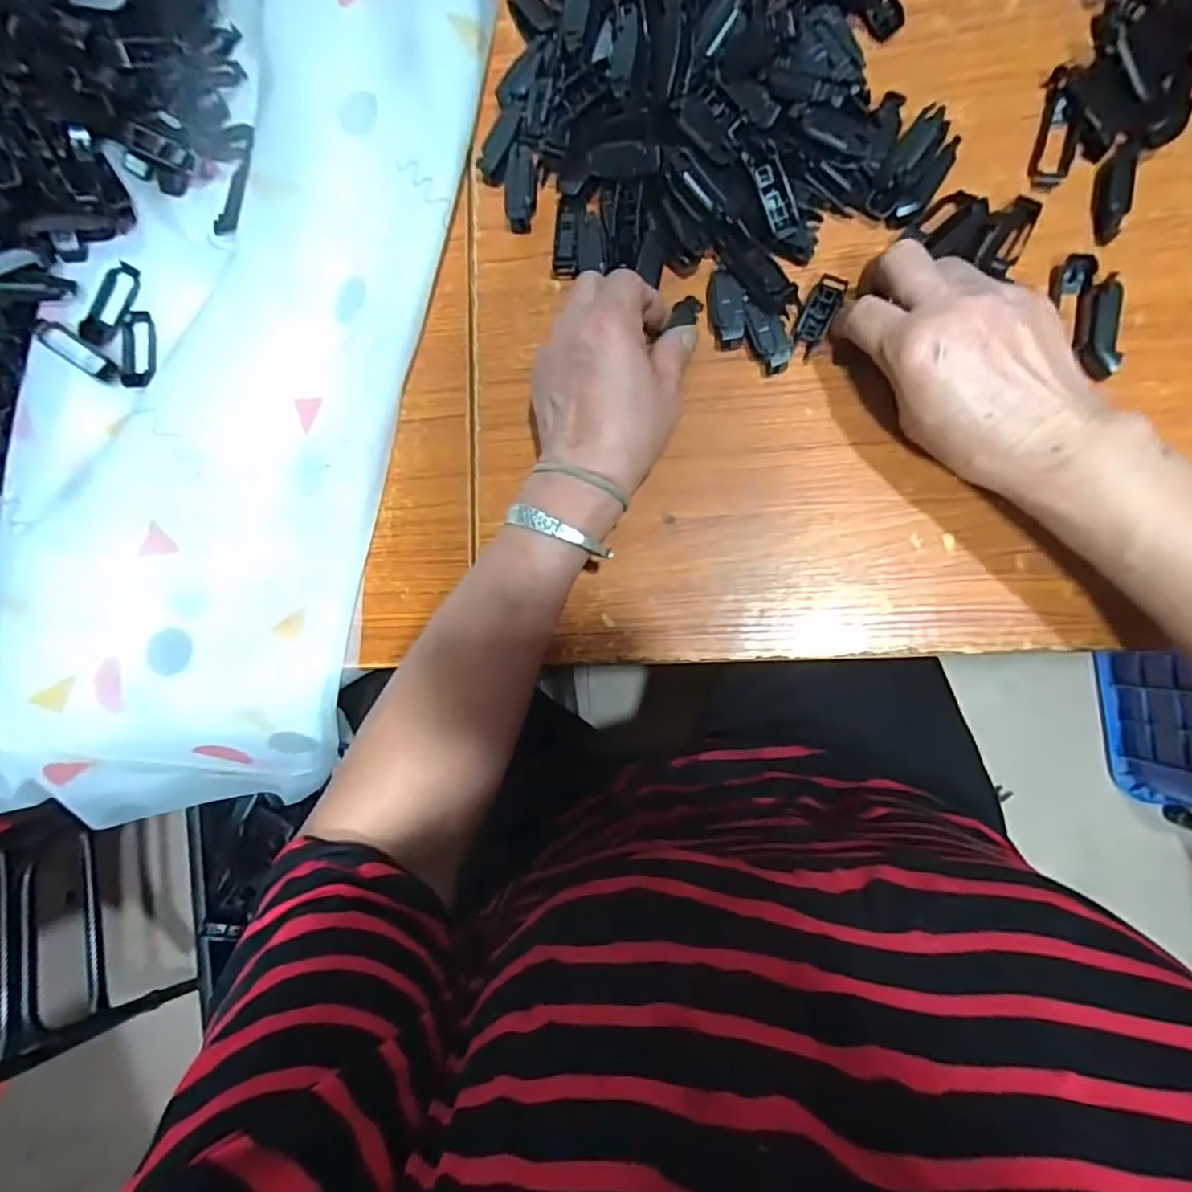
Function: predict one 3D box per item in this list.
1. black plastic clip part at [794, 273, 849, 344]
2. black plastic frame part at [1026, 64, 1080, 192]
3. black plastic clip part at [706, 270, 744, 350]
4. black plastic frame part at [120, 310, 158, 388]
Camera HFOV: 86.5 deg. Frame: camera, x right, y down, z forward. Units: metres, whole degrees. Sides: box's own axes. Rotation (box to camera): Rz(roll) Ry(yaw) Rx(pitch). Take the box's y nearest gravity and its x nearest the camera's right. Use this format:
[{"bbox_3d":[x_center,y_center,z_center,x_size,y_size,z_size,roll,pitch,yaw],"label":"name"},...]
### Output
[{"bbox_3d":[0.131,-0.168,0.370,0.017,0.004,0.039,28,102,9],"label":"black plastic clip part"},{"bbox_3d":[0.268,-0.270,0.366,0.020,0.012,0.066,11,89,9],"label":"black plastic frame part"},{"bbox_3d":[0.078,-0.174,0.383,0.019,0.018,0.048,-9,86,8],"label":"black plastic clip part"},{"bbox_3d":[-0.305,-0.163,0.422,0.021,0.010,0.061,-17,72,7],"label":"black plastic frame part"}]

